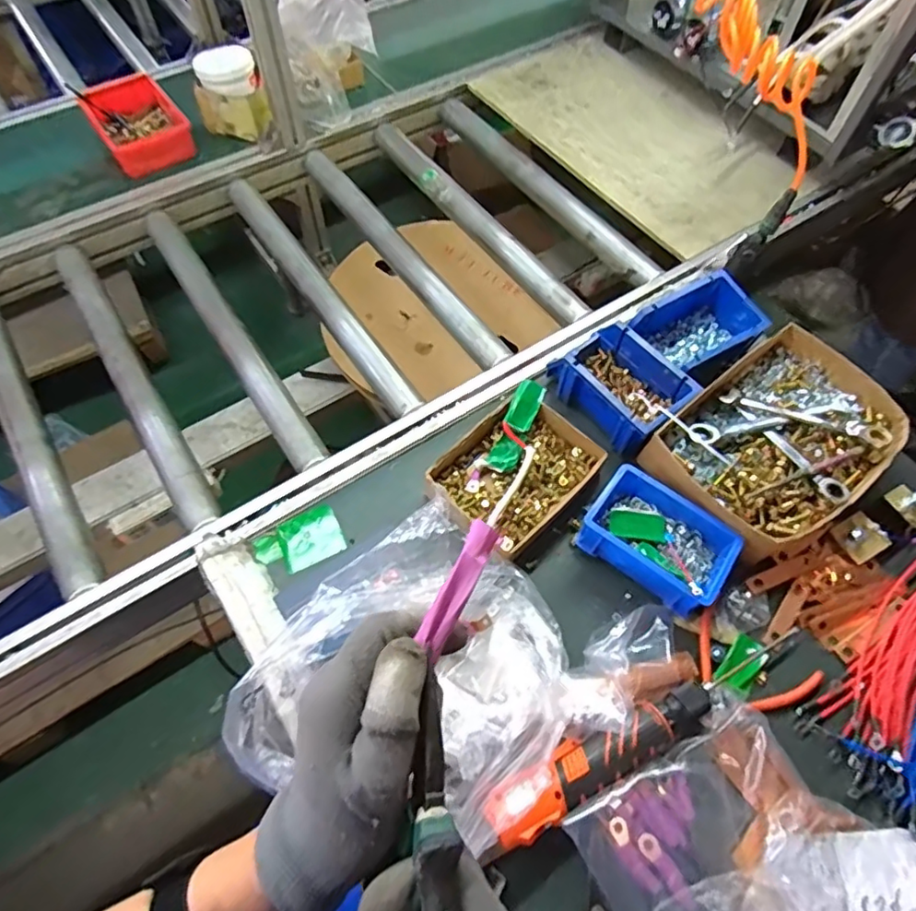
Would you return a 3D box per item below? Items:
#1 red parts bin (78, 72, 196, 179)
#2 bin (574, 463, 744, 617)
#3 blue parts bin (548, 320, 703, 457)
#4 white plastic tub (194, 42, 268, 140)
[{"bbox_3d":[-0.551,-0.577,1.036,0.146,0.062,0.217,-31,65,-17],"label":"red parts bin"},{"bbox_3d":[0.217,0.086,0.639,0.147,0.047,0.111,33,65,18],"label":"bin"},{"bbox_3d":[0.202,-0.090,0.732,0.119,0.063,0.158,-37,66,-19],"label":"blue parts bin"},{"bbox_3d":[-0.399,-0.630,1.041,0.113,0.116,0.119,-20,63,-11],"label":"white plastic tub"}]

